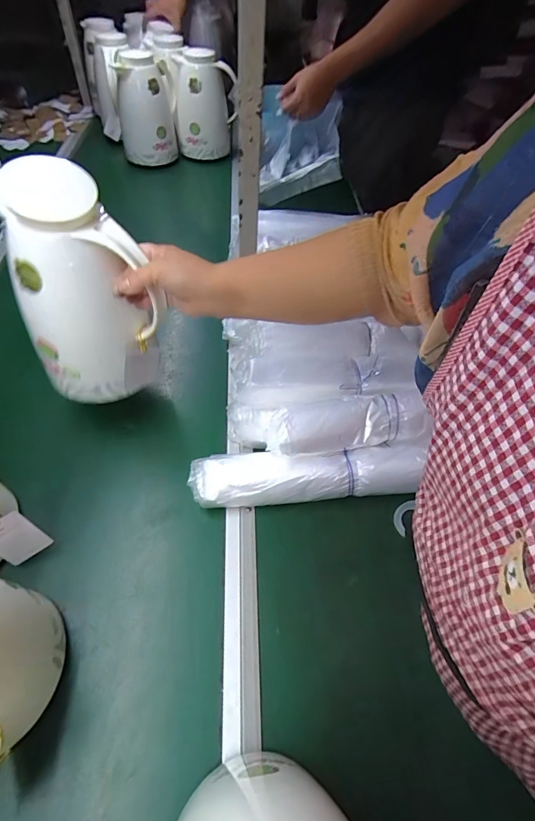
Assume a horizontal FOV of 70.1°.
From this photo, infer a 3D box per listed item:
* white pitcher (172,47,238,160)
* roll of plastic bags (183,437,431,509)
[{"bbox_3d":[-0.190,-0.948,1.182,0.193,0.234,0.173,-7,54,-8],"label":"white pitcher"},{"bbox_3d":[0.060,0.092,0.541,0.328,0.061,0.070,-2,54,-5],"label":"roll of plastic bags"}]

